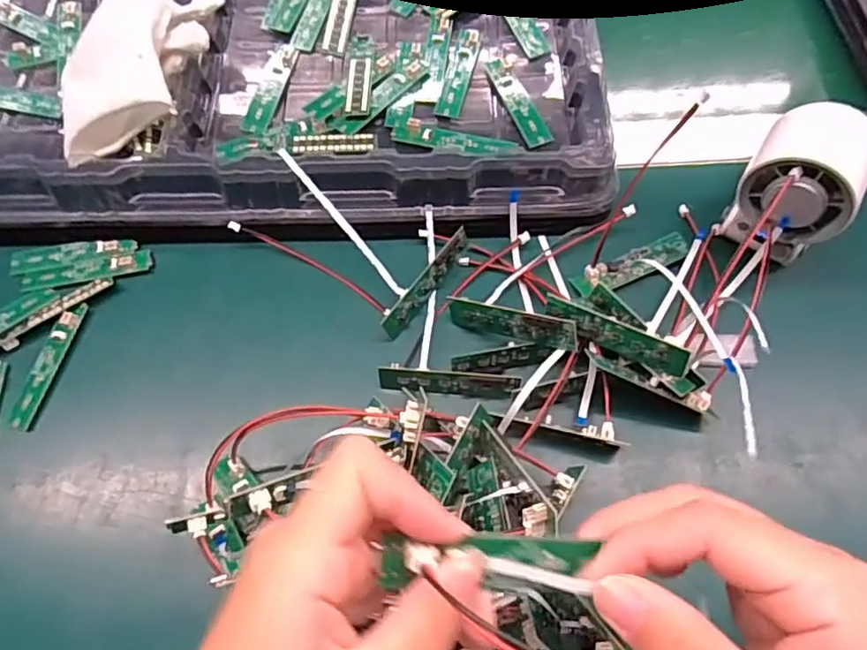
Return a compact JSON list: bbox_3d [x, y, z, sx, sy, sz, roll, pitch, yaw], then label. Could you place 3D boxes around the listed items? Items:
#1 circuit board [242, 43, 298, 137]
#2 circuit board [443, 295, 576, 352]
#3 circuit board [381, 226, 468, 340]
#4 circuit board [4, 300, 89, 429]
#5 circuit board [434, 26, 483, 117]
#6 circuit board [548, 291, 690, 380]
[{"bbox_3d":[-0.117,-0.170,0.438,0.017,0.004,0.087,17,65,-7],"label":"circuit board"},{"bbox_3d":[0.044,-0.002,0.363,0.084,0.022,0.008,14,38,32],"label":"circuit board"},{"bbox_3d":[-0.003,-0.027,0.387,0.005,0.021,0.082,31,74,30],"label":"circuit board"},{"bbox_3d":[-0.241,0.024,0.378,0.015,0.004,0.082,11,70,4],"label":"circuit board"},{"bbox_3d":[0.019,-0.186,0.440,0.018,0.005,0.086,13,70,5],"label":"circuit board"},{"bbox_3d":[0.102,0.006,0.342,0.082,0.020,0.005,23,42,27],"label":"circuit board"}]

